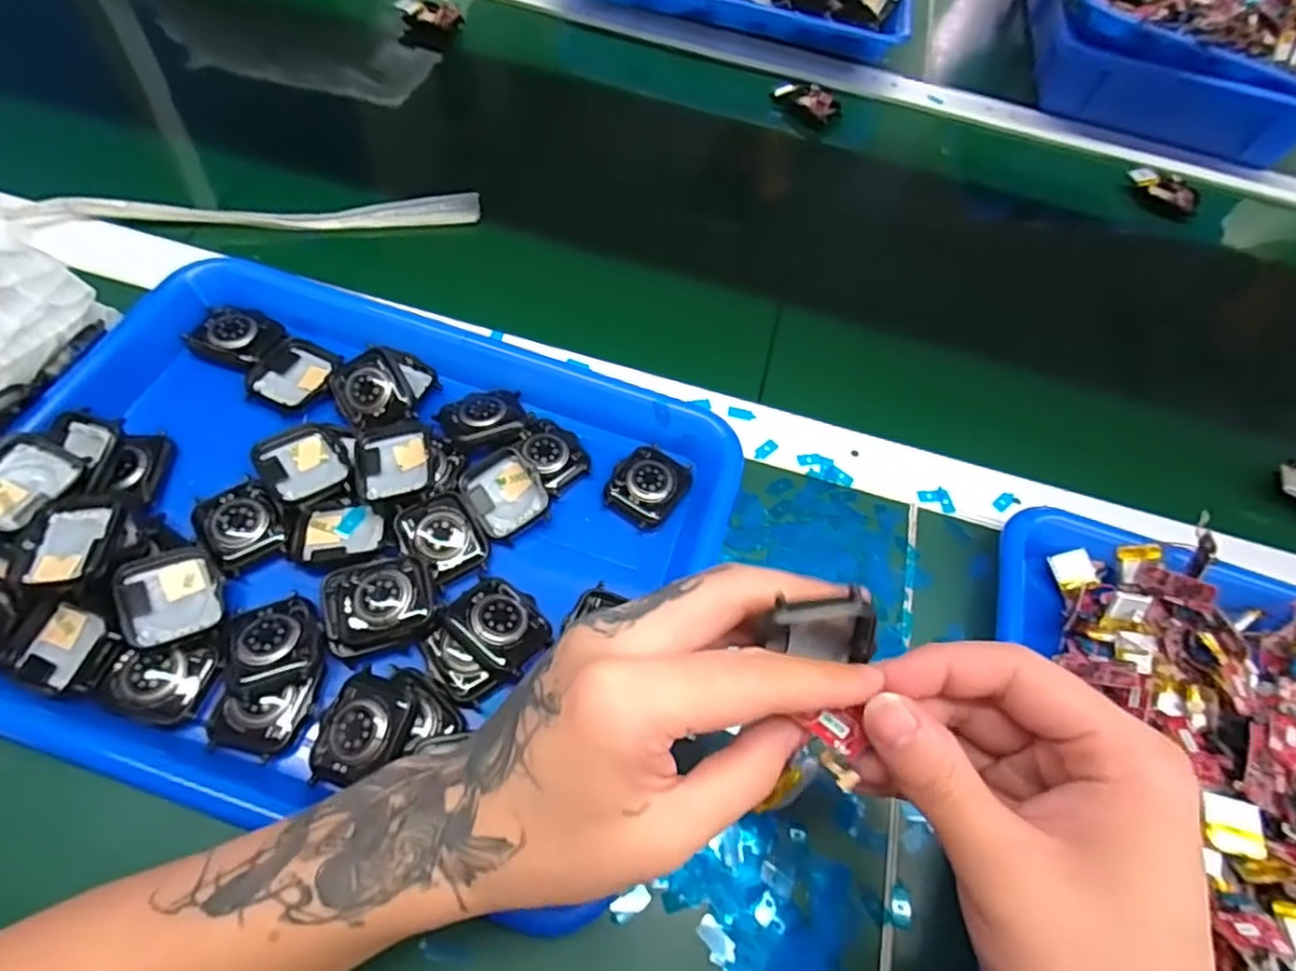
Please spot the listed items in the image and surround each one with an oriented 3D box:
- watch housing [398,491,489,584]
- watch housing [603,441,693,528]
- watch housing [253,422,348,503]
[{"bbox_3d":[-0.100,0.025,0.324,0.035,0.016,0.038,-28,66,-21],"label":"watch housing"},{"bbox_3d":[0.000,0.000,0.357,0.037,0.011,0.045,34,62,14],"label":"watch housing"},{"bbox_3d":[-0.171,-0.012,0.328,0.036,0.013,0.041,-34,68,-23],"label":"watch housing"}]

